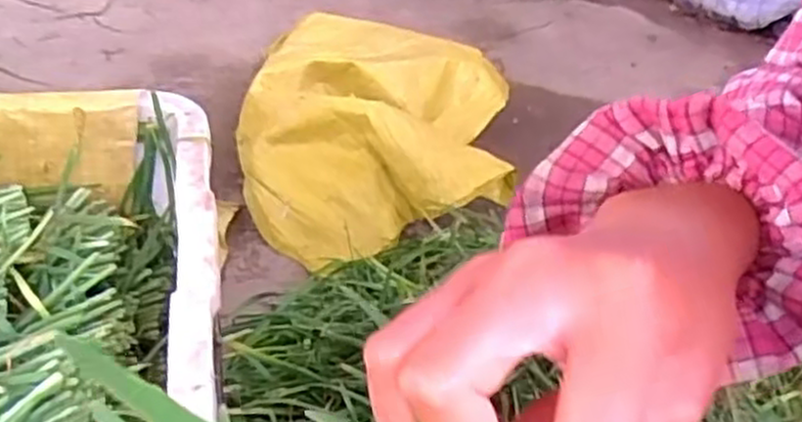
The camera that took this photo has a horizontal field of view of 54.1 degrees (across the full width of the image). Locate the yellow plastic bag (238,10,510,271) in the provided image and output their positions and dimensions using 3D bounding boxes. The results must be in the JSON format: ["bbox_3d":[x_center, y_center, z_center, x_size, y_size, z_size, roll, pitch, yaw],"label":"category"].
[{"bbox_3d":[-0.032,-0.139,1.259,0.411,0.157,0.530,6,35,3],"label":"yellow plastic bag"}]

